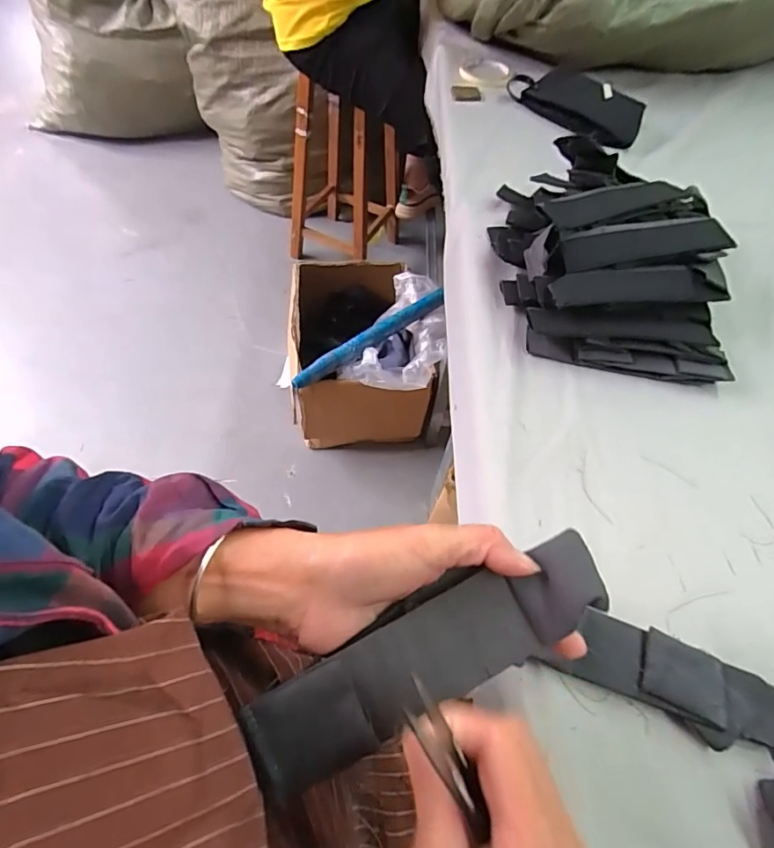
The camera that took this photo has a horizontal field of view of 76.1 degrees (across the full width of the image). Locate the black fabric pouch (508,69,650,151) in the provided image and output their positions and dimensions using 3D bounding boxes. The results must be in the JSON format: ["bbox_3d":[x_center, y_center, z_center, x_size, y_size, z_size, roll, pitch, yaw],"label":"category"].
[{"bbox_3d":[0.304,-0.513,0.788,0.220,0.042,0.086,42,63,19],"label":"black fabric pouch"}]

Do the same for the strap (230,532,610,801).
[{"bbox_3d":[0.019,0.111,0.240,0.180,0.019,0.048,-27,61,-6],"label":"strap"}]

